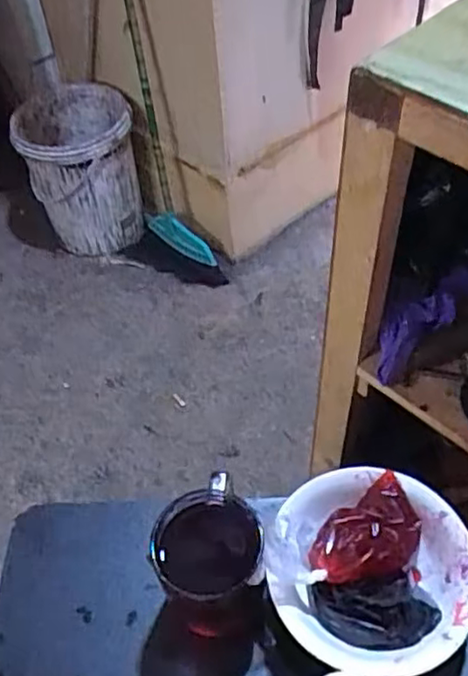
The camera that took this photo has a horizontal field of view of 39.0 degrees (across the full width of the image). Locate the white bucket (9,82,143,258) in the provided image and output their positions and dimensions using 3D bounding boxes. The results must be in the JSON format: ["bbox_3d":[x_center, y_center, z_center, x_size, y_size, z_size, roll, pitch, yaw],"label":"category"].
[{"bbox_3d":[-0.364,-0.404,1.596,0.254,0.357,0.254,-3,51,4],"label":"white bucket"}]

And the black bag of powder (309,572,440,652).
[{"bbox_3d":[0.105,0.199,0.484,0.088,0.043,0.042,-2,51,4],"label":"black bag of powder"}]

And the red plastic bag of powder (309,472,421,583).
[{"bbox_3d":[0.104,0.152,0.509,0.092,0.024,0.061,-29,54,-17],"label":"red plastic bag of powder"}]

